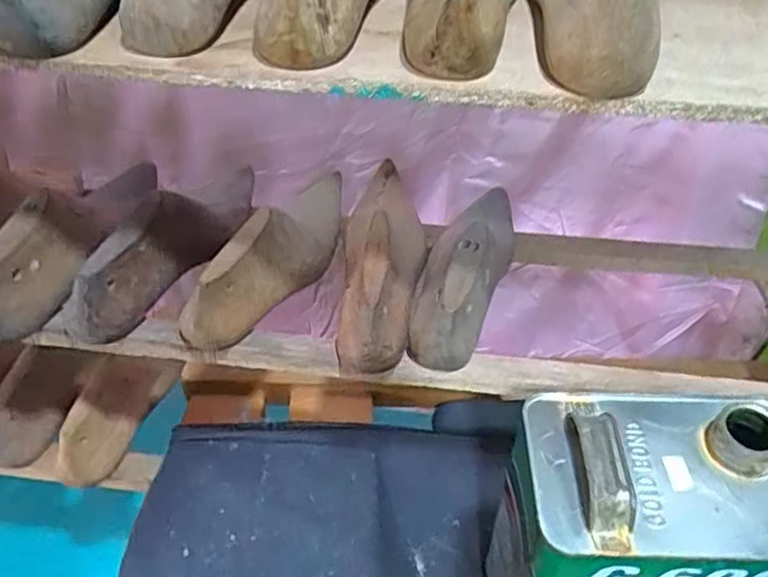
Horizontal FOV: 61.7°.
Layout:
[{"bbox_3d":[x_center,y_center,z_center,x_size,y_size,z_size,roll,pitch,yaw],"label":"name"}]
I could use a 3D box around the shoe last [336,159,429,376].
[{"bbox_3d":[0.002,-0.046,0.564,0.077,0.073,0.273,3,43,-3],"label":"shoe last"}]

